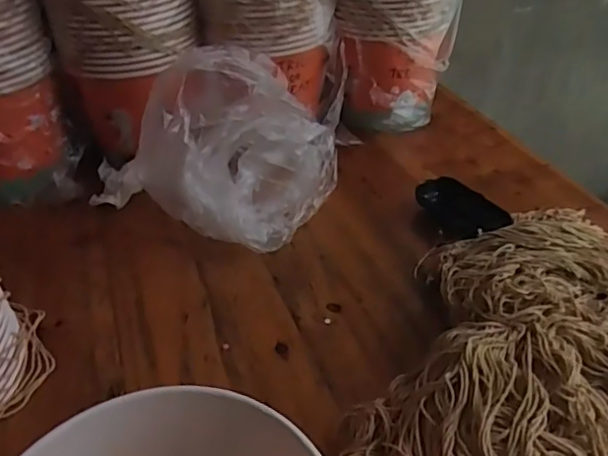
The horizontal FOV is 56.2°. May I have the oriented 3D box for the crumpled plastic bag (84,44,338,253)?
[{"bbox_3d":[-0.102,-0.104,0.613,0.237,0.166,0.174,19,44,25],"label":"crumpled plastic bag"}]

